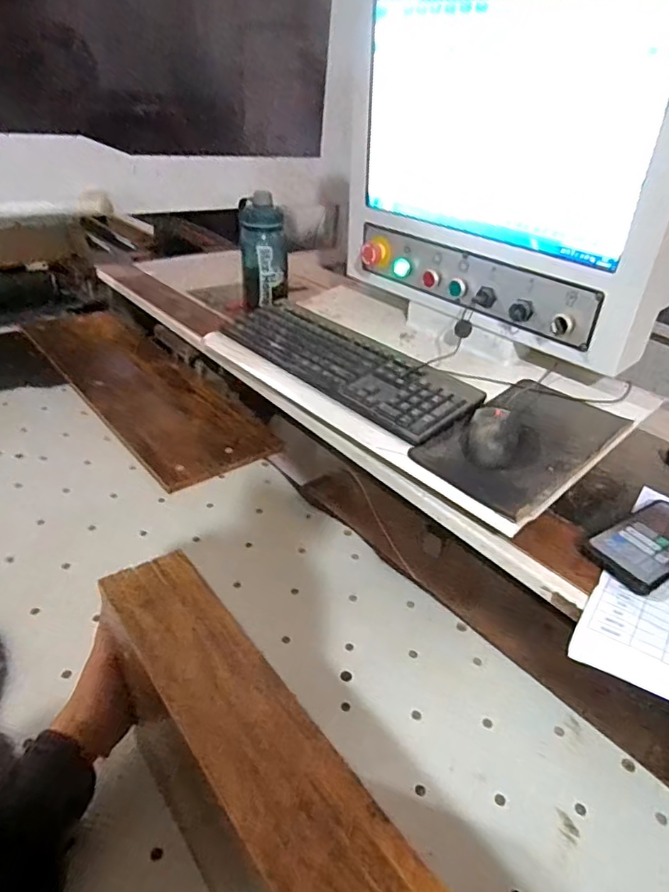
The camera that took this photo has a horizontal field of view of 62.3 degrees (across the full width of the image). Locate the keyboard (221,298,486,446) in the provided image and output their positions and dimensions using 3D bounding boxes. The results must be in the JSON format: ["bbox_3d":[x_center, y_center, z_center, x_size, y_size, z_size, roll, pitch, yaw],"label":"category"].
[{"bbox_3d":[0.001,-0.131,0.812,0.133,0.030,0.431,-23,42,-37],"label":"keyboard"}]

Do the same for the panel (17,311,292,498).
[{"bbox_3d":[-0.404,-0.139,1.099,0.205,0.024,0.750,-21,41,-35],"label":"panel"}]

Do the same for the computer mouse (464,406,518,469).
[{"bbox_3d":[0.183,-0.014,0.646,0.055,0.033,0.085,13,33,11],"label":"computer mouse"}]

